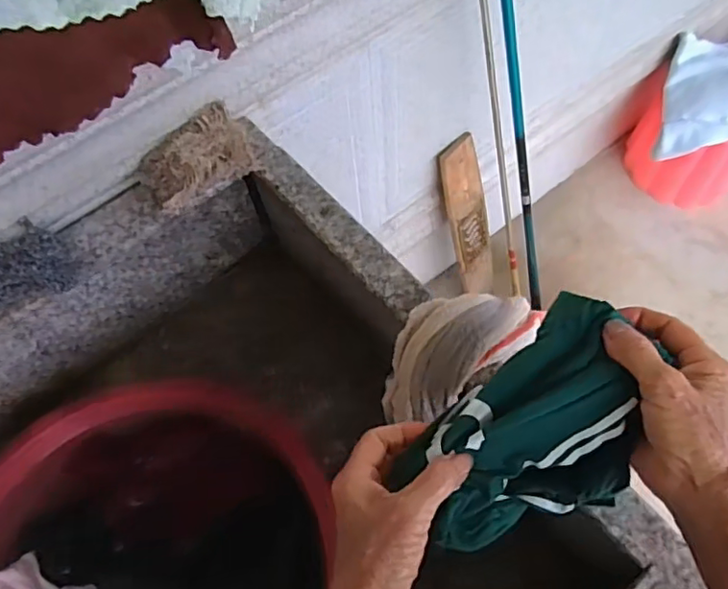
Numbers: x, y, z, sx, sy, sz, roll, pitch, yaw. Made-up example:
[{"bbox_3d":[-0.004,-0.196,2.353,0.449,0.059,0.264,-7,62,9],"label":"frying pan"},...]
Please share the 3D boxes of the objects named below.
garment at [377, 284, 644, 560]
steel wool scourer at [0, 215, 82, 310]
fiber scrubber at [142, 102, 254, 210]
[{"bbox_3d":[0.113,0.091,0.387,0.164,0.072,0.112,-40,67,-16],"label":"garment"},{"bbox_3d":[-0.320,-0.027,0.553,0.096,0.038,0.065,-14,63,-3],"label":"steel wool scourer"},{"bbox_3d":[-0.166,-0.135,0.594,0.106,0.038,0.063,-34,66,-13],"label":"fiber scrubber"}]

